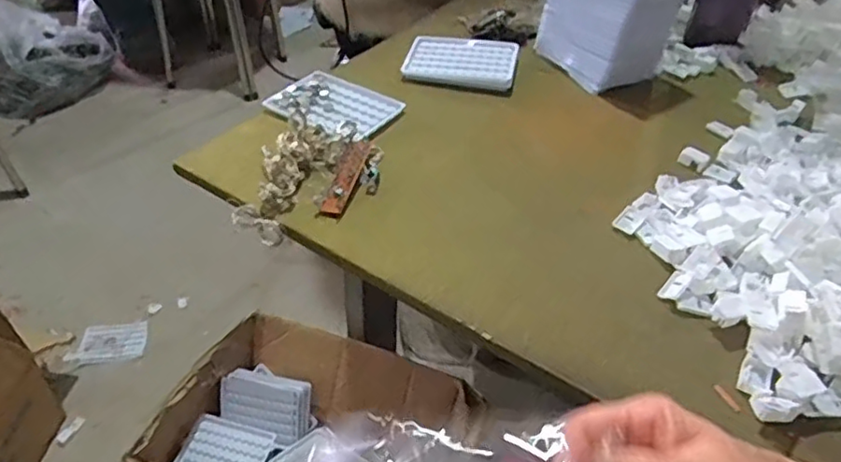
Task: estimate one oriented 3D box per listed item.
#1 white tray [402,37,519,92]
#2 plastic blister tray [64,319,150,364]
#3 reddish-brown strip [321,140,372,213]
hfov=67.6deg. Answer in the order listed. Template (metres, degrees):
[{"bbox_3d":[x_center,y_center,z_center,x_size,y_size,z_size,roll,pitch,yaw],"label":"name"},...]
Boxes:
[{"bbox_3d":[0.049,-0.206,0.765,0.132,0.014,0.102,9,42,9],"label":"white tray"},{"bbox_3d":[-0.655,0.236,1.318,0.145,0.010,0.104,-4,42,-10],"label":"plastic blister tray"},{"bbox_3d":[-0.068,-0.051,0.583,0.020,0.011,0.091,11,55,11],"label":"reddish-brown strip"}]

